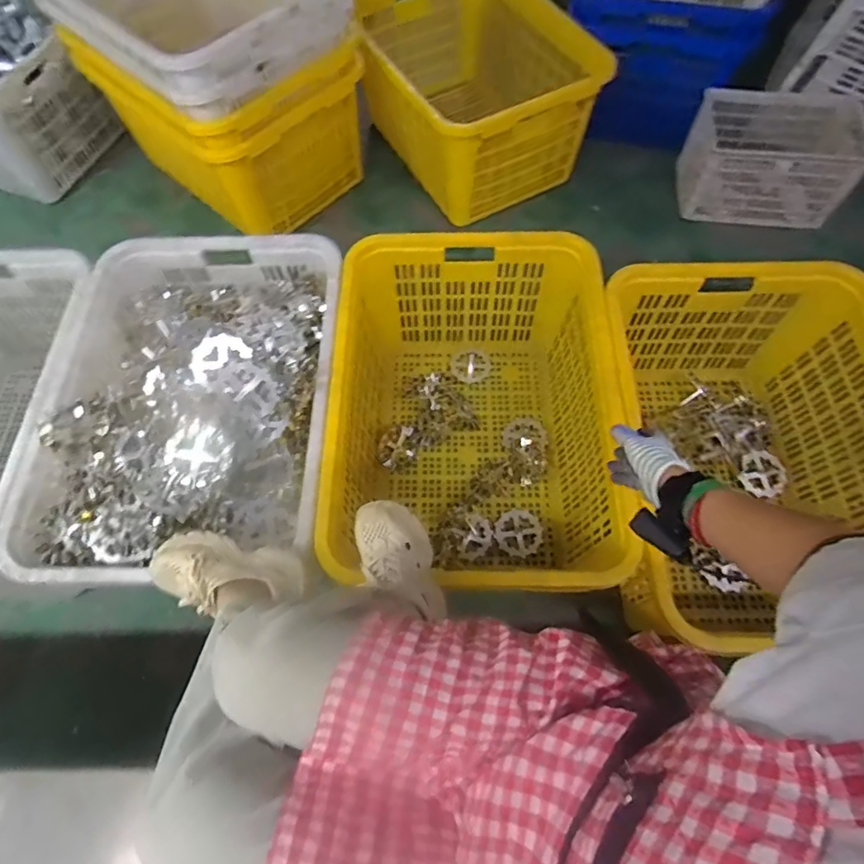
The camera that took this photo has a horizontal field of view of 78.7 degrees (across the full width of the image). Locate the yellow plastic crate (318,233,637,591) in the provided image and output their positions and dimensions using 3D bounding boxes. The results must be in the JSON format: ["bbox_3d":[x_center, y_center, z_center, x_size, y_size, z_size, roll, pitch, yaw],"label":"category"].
[{"bbox_3d":[0.095,-0.015,1.273,0.641,0.422,0.781,2,67,1],"label":"yellow plastic crate"}]

